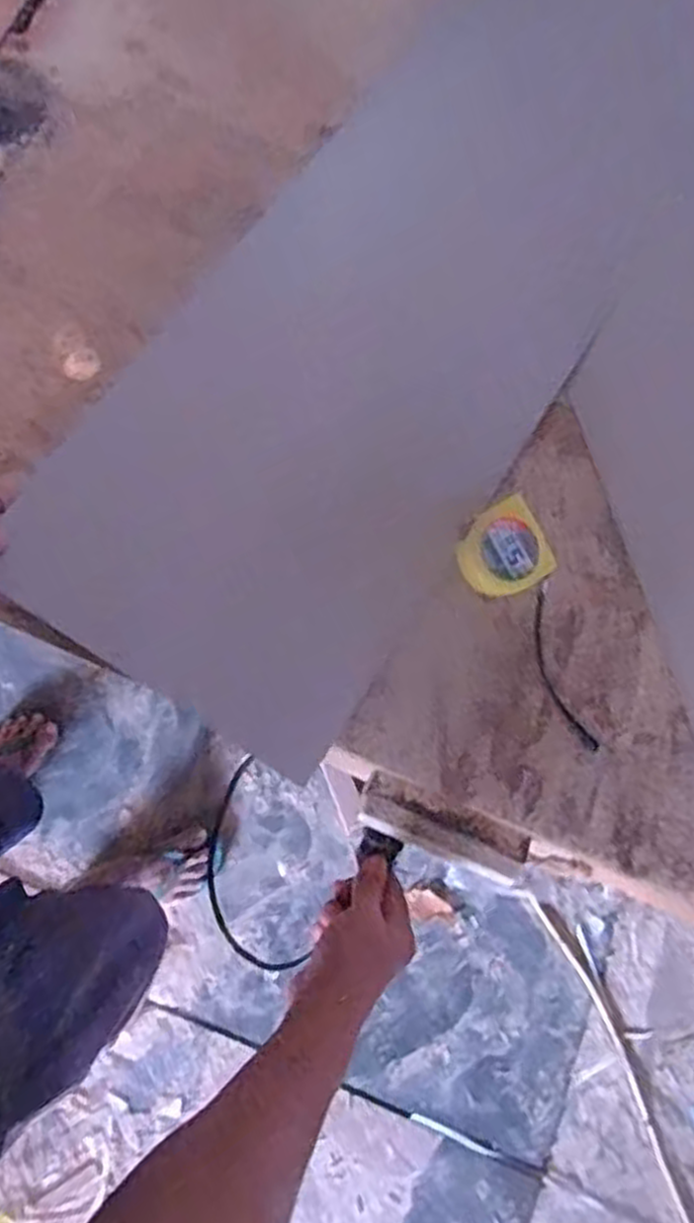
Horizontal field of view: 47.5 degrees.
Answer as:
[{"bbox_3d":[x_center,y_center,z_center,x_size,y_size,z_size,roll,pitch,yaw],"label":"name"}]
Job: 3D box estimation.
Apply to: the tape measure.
[{"bbox_3d":[0.118,-0.046,0.604,0.069,0.042,0.068,-30,80,-8],"label":"tape measure"}]

